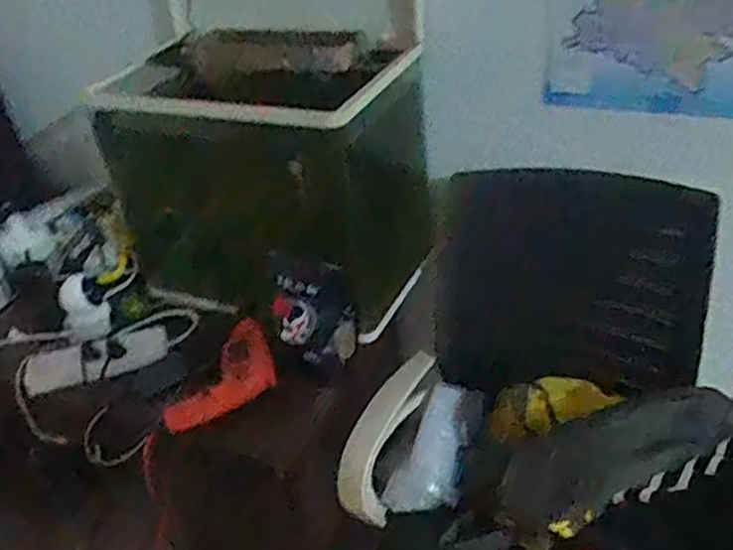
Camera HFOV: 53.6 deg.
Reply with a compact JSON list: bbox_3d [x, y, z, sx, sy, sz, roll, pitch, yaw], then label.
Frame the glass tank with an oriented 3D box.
[{"bbox_3d":[-0.175,-0.186,1.336,0.604,0.460,0.328,15,41,27],"label":"glass tank"}]

